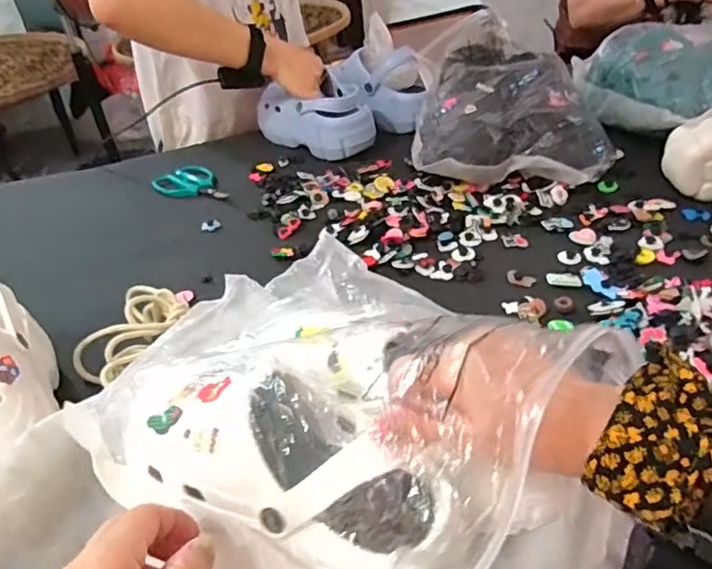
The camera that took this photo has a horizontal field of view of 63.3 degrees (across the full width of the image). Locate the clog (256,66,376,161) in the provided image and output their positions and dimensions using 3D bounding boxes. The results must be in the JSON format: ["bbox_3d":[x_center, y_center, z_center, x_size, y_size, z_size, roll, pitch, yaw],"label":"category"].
[{"bbox_3d":[-0.073,-0.282,0.949,0.124,0.087,0.210,-24,41,-22],"label":"clog"}]

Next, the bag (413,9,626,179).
[{"bbox_3d":[0.209,-0.272,0.852,0.263,0.138,0.317,-5,37,2],"label":"bag"}]

